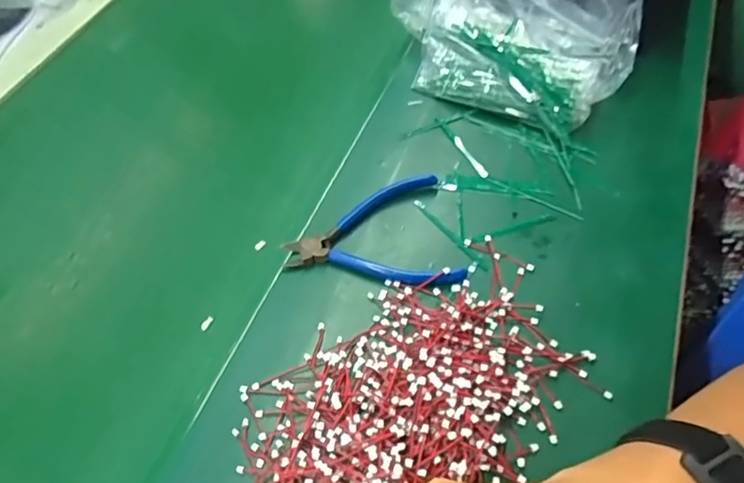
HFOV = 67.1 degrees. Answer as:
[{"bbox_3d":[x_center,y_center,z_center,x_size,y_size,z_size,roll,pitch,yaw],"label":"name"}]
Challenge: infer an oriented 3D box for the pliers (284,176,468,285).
[{"bbox_3d":[-0.002,-0.002,0.455,0.134,0.015,0.105,-12,55,-4],"label":"pliers"}]

